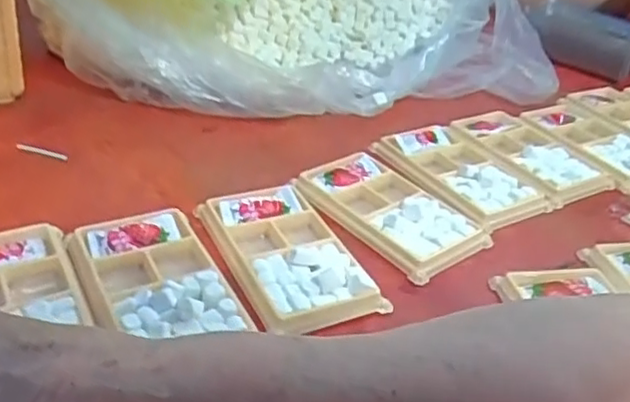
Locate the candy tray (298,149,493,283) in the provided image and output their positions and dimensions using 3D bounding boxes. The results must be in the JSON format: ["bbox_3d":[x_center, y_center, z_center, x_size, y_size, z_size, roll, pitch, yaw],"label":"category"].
[{"bbox_3d":[0.055,0.007,0.479,0.078,0.016,0.127,-22,44,-38],"label":"candy tray"}]

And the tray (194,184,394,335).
[{"bbox_3d":[-0.018,0.032,0.425,0.074,0.015,0.128,-11,38,-26],"label":"tray"}]

